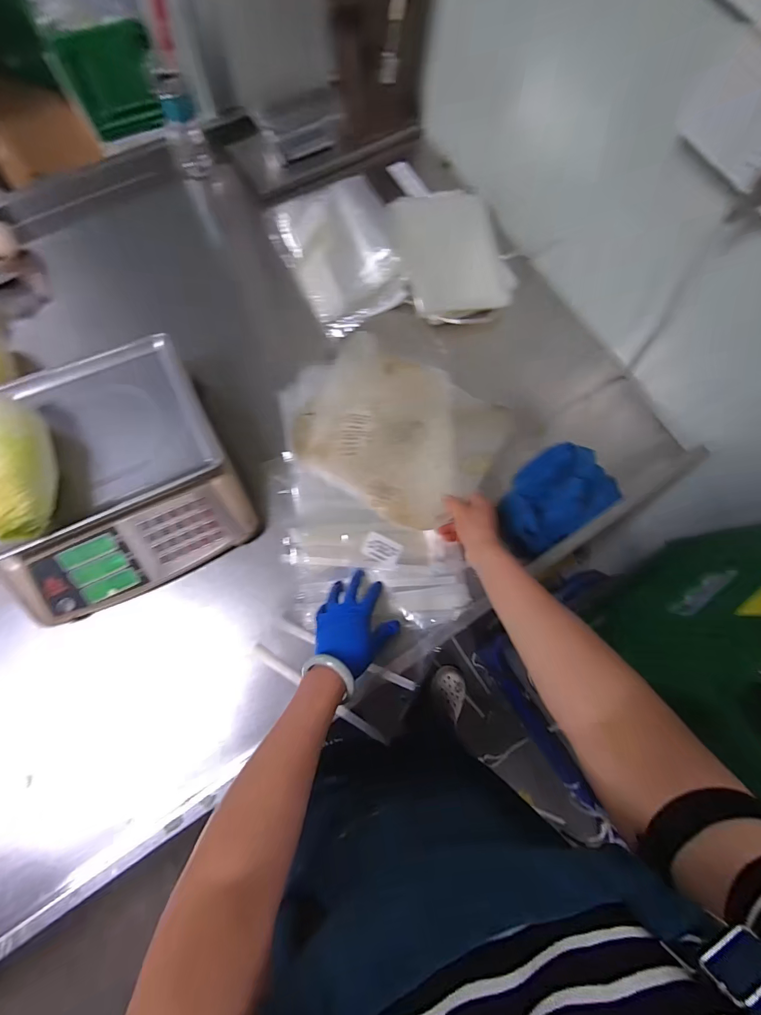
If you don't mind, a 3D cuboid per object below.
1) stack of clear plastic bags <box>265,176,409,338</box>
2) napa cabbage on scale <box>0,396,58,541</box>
[{"bbox_3d":[-0.074,-0.455,0.722,0.197,0.035,0.285,-23,80,11],"label":"stack of clear plastic bags"},{"bbox_3d":[-0.443,-0.049,0.477,0.070,0.065,0.177,-17,78,-9],"label":"napa cabbage on scale"}]

